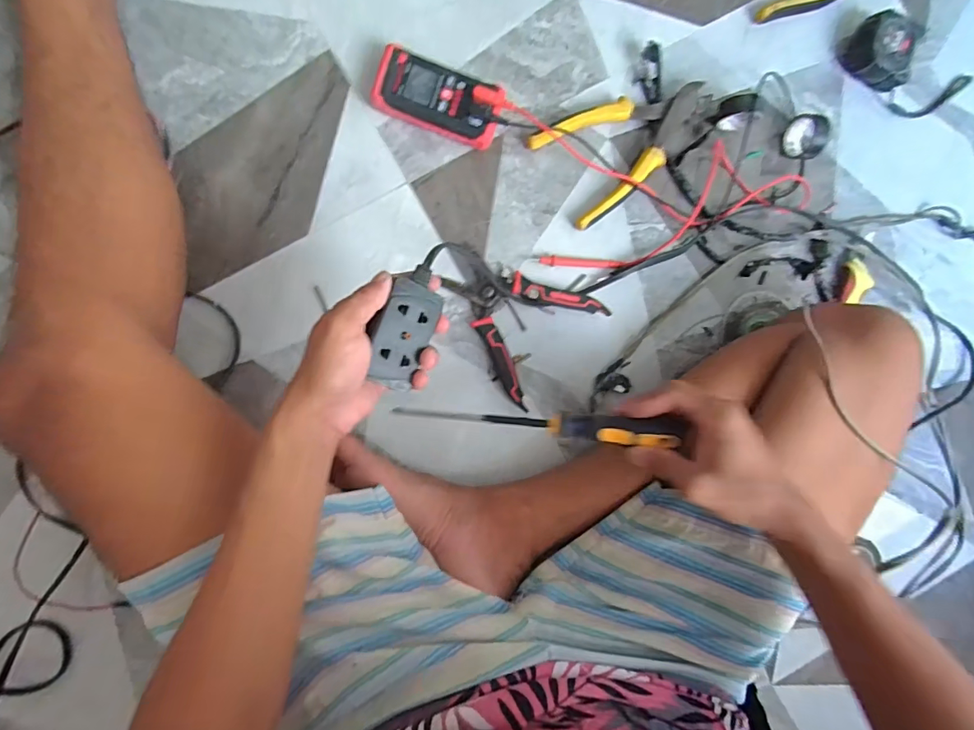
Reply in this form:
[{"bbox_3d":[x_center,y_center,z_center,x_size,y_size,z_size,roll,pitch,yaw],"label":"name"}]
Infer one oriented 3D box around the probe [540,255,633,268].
[{"bbox_3d":[0.103,-0.106,0.506,0.096,0.007,0.009,2,90,-7],"label":"probe"}]

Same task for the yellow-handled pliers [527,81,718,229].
[{"bbox_3d":[0.150,-0.233,0.505,0.188,0.024,0.102,-32,94,-6],"label":"yellow-handled pliers"}]

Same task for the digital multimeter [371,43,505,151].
[{"bbox_3d":[-0.047,-0.257,0.477,0.119,0.032,0.060,18,88,-6],"label":"digital multimeter"}]

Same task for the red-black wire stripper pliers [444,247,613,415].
[{"bbox_3d":[0.021,-0.059,0.488,0.156,0.023,0.127,43,85,-5],"label":"red-black wire stripper pliers"}]

